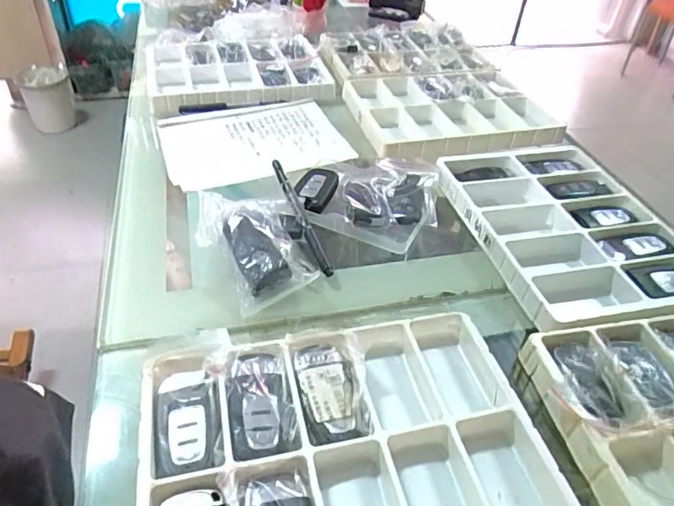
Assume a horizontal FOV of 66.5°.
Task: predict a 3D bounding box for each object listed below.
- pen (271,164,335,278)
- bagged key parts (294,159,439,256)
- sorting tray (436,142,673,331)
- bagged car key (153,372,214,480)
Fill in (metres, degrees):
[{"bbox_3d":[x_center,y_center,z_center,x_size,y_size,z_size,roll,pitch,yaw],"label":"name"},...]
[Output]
[{"bbox_3d":[-0.033,-0.034,0.472,0.010,0.012,0.135,-17,61,-18],"label":"pen"},{"bbox_3d":[0.031,-0.061,0.520,0.133,0.022,0.117,14,42,11],"label":"bagged key parts"},{"bbox_3d":[0.217,-0.029,0.499,0.178,0.029,0.247,-8,43,-14],"label":"sorting tray"},{"bbox_3d":[-0.096,0.106,0.322,0.035,0.012,0.063,-5,42,-10],"label":"bagged car key"}]

